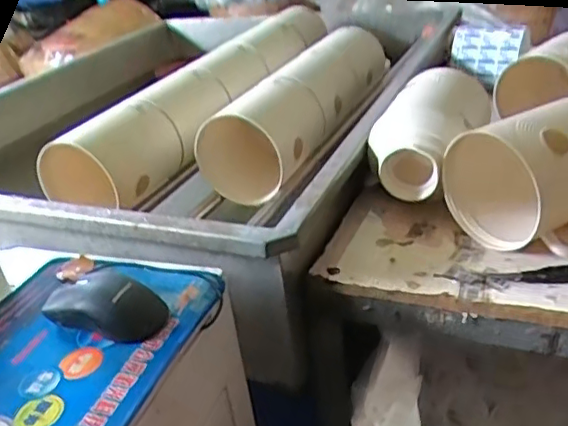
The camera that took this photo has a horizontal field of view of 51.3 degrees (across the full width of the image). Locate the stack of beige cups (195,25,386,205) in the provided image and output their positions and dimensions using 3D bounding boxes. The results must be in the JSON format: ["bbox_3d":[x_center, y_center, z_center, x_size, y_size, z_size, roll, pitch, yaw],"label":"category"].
[{"bbox_3d":[0.035,-0.183,0.967,0.136,0.150,0.423,11,35,29],"label":"stack of beige cups"}]

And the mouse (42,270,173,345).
[{"bbox_3d":[-0.159,0.077,0.521,0.108,0.034,0.053,7,33,24],"label":"mouse"}]

